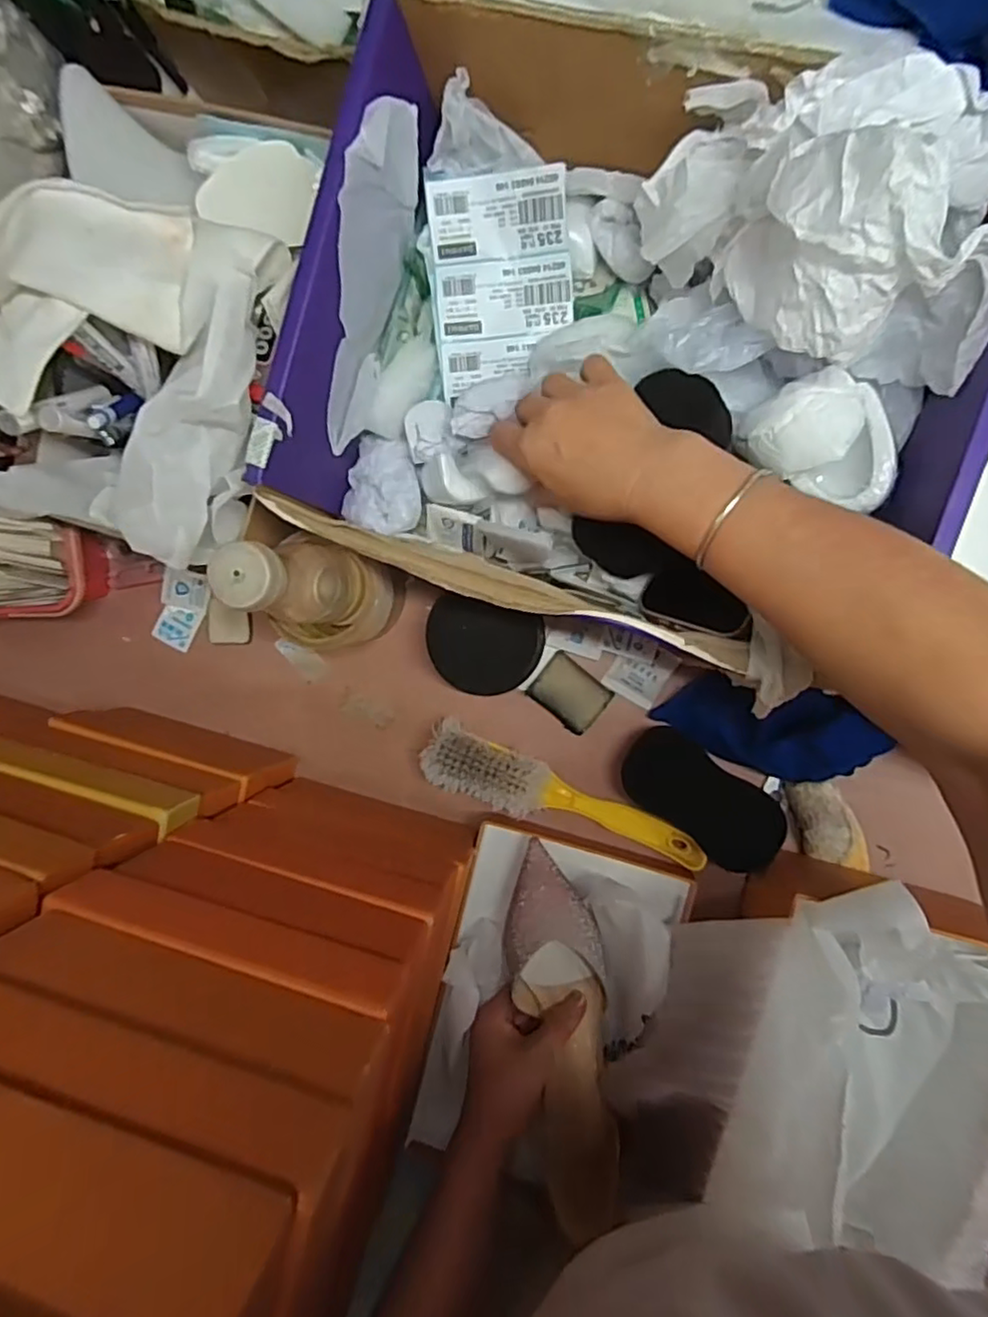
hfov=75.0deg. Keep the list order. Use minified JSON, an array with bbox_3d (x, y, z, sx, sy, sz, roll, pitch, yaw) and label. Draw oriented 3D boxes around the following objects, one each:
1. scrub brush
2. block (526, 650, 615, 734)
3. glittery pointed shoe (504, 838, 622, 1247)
[{"bbox_3d":[0.053,0.115,0.518,0.228,0.032,0.047,23,97,6],"label":"scrub brush"},{"bbox_3d":[0.062,0.029,0.527,0.059,0.004,0.047,40,98,4],"label":"block"},{"bbox_3d":[0.053,0.275,0.495,0.071,0.062,0.253,-12,71,9],"label":"glittery pointed shoe"}]

